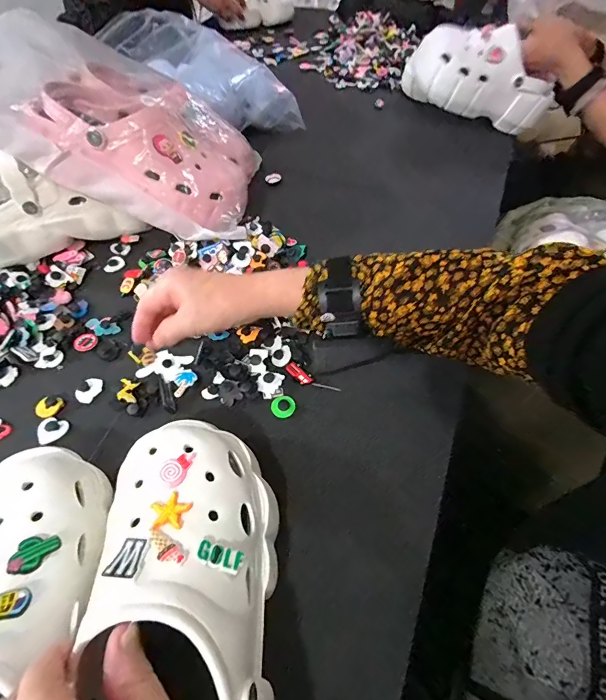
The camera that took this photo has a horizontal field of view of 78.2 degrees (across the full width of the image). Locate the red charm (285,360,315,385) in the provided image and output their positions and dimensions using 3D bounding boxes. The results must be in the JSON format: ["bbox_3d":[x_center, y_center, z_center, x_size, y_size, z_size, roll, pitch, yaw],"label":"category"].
[{"bbox_3d":[-0.004,0.025,0.395,0.015,0.006,0.034,-36,61,-22],"label":"red charm"}]

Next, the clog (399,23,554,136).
[{"bbox_3d":[0.319,-0.483,0.662,0.255,0.119,0.083,21,56,-3],"label":"clog"}]

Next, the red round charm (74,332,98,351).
[{"bbox_3d":[-0.251,-0.009,0.430,0.024,0.006,0.023,-1,54,1],"label":"red round charm"}]

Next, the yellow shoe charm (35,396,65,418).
[{"bbox_3d":[-0.260,0.058,0.382,0.021,0.007,0.024,15,56,13],"label":"yellow shoe charm"}]

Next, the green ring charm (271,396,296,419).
[{"bbox_3d":[-0.020,0.057,0.377,0.024,0.004,0.023,-1,54,1],"label":"green ring charm"}]

